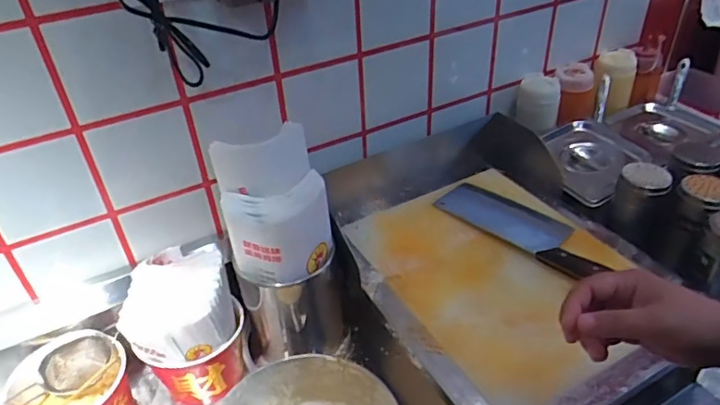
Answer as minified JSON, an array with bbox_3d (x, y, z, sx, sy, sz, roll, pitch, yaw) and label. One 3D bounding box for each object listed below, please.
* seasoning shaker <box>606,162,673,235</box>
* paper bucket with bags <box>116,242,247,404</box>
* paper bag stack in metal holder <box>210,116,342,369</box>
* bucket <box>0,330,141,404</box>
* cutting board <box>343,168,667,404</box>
[{"bbox_3d":[0.377,-0.005,0.727,0.062,0.077,0.060,20,43,28],"label":"seasoning shaker"},{"bbox_3d":[-0.214,0.158,0.692,0.123,0.164,0.140,-12,38,-11],"label":"paper bucket with bags"},{"bbox_3d":[-0.093,0.074,0.677,0.117,0.317,0.094,-13,38,-13],"label":"paper bag stack in metal holder"},{"bbox_3d":[-0.345,0.237,0.658,0.122,0.108,0.124,-2,37,2],"label":"bucket"},{"bbox_3d":[0.185,0.085,0.679,0.271,0.013,0.367,-20,41,-21],"label":"cutting board"}]

